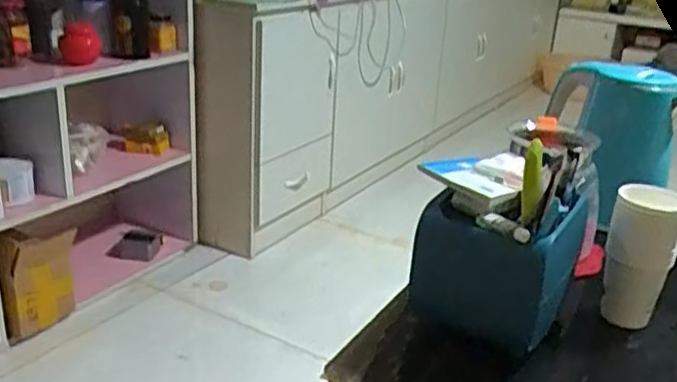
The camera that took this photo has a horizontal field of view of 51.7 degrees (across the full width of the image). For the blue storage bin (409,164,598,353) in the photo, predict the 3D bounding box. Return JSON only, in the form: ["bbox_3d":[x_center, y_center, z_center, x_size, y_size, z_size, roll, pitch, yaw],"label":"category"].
[{"bbox_3d":[0.180,0.069,0.777,0.154,0.129,0.170,19,27,34],"label":"blue storage bin"}]

